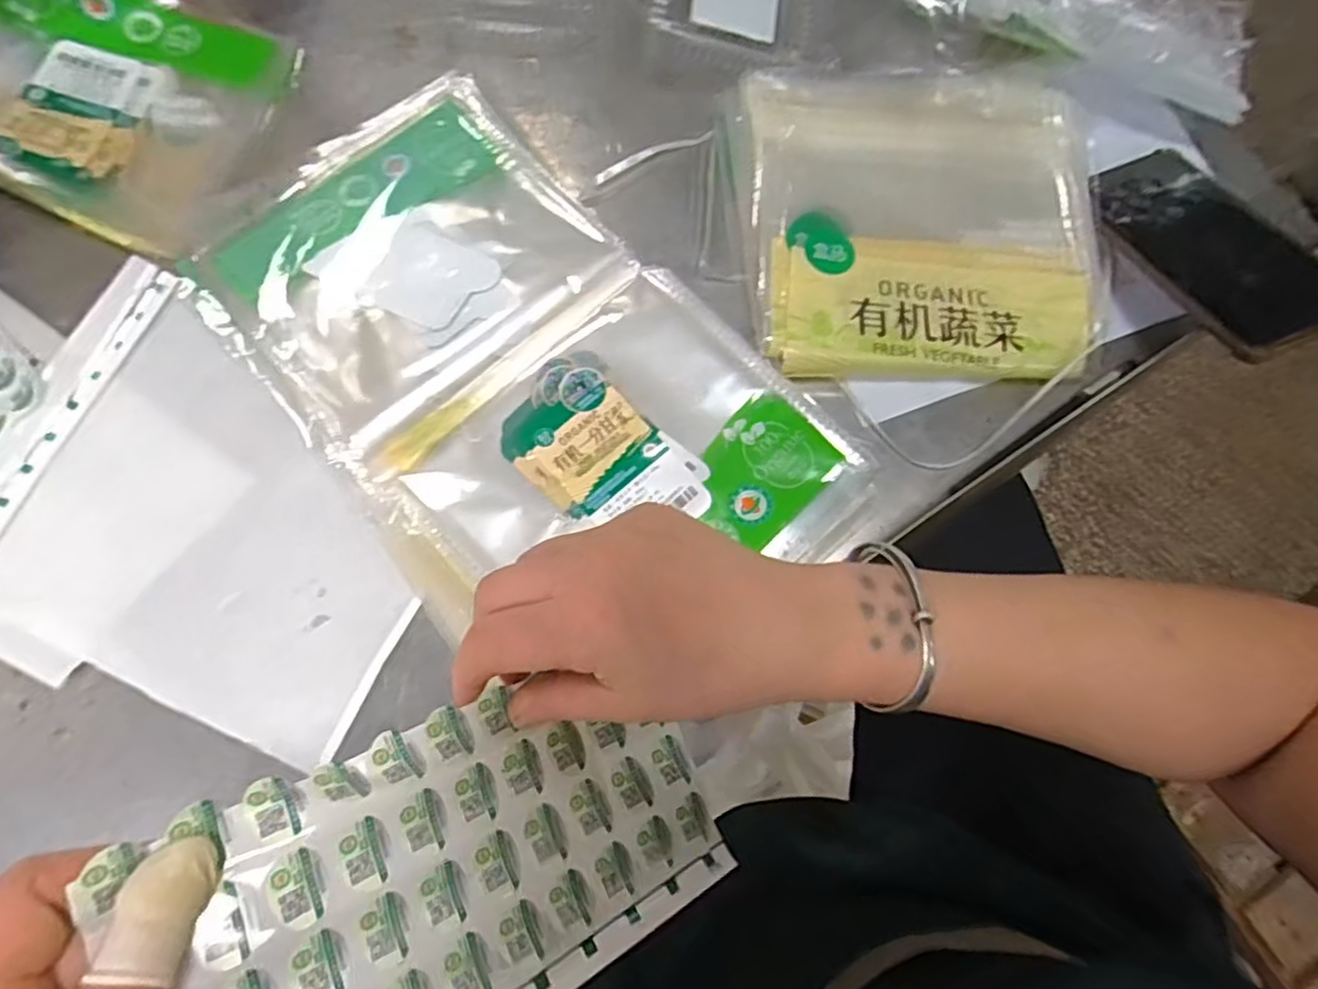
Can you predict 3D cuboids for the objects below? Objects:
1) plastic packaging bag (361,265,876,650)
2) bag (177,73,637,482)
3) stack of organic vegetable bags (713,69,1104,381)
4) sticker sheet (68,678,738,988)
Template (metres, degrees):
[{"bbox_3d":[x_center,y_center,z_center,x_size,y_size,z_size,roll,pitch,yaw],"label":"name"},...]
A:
[{"bbox_3d":[-0.030,-0.014,0.400,0.237,0.018,0.182,-36,80,-9],"label":"plastic packaging bag"},{"bbox_3d":[-0.152,-0.145,0.420,0.205,0.011,0.197,-40,81,-10],"label":"bag"},{"bbox_3d":[0.156,-0.173,0.430,0.212,0.021,0.211,-1,77,-2],"label":"stack of organic vegetable bags"},{"bbox_3d":[-0.067,0.136,0.255,0.200,0.011,0.109,-14,78,-38],"label":"sticker sheet"}]

